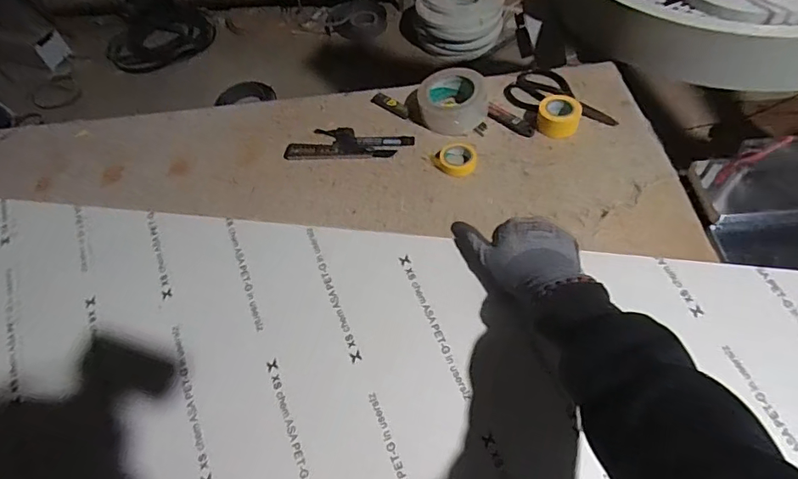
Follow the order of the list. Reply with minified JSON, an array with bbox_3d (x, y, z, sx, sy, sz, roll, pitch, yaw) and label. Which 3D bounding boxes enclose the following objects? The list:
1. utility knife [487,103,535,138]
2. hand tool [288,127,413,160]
[{"bbox_3d":[0.186,-0.197,0.806,0.091,0.021,0.022,32,52,25],"label":"utility knife"},{"bbox_3d":[-0.081,-0.160,0.807,0.207,0.015,0.065,-1,65,1],"label":"hand tool"}]

